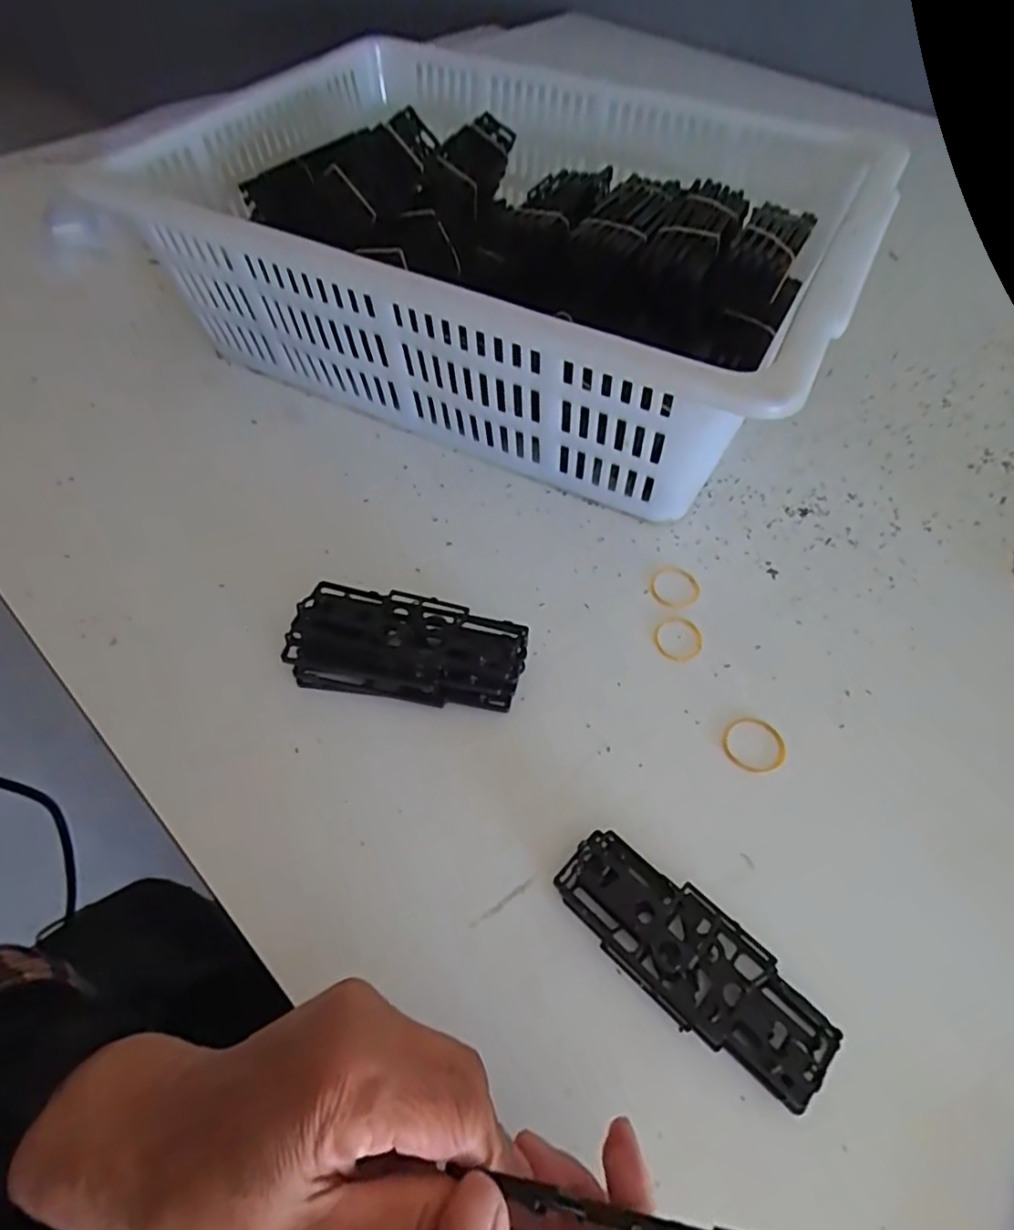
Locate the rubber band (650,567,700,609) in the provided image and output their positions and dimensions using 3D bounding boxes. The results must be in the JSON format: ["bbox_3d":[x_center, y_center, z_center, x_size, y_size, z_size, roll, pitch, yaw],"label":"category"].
[{"bbox_3d":[0.107,-0.019,0.410,0.030,0.004,0.033,1,54,-1],"label":"rubber band"}]

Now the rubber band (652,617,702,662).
[{"bbox_3d":[0.103,0.013,0.388,0.028,0.004,0.031,22,56,14],"label":"rubber band"}]

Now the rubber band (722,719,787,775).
[{"bbox_3d":[0.134,0.070,0.350,0.033,0.004,0.032,1,54,-1],"label":"rubber band"}]

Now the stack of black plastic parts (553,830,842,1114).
[{"bbox_3d":[0.079,0.150,0.285,0.126,0.011,0.047,39,62,24],"label":"stack of black plastic parts"}]

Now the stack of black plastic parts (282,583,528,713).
[{"bbox_3d":[-0.055,0.018,0.362,0.126,0.035,0.054,8,54,5],"label":"stack of black plastic parts"}]

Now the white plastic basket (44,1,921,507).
[{"bbox_3d":[0.001,-0.294,0.522,0.509,0.139,0.402,23,57,15],"label":"white plastic basket"}]

